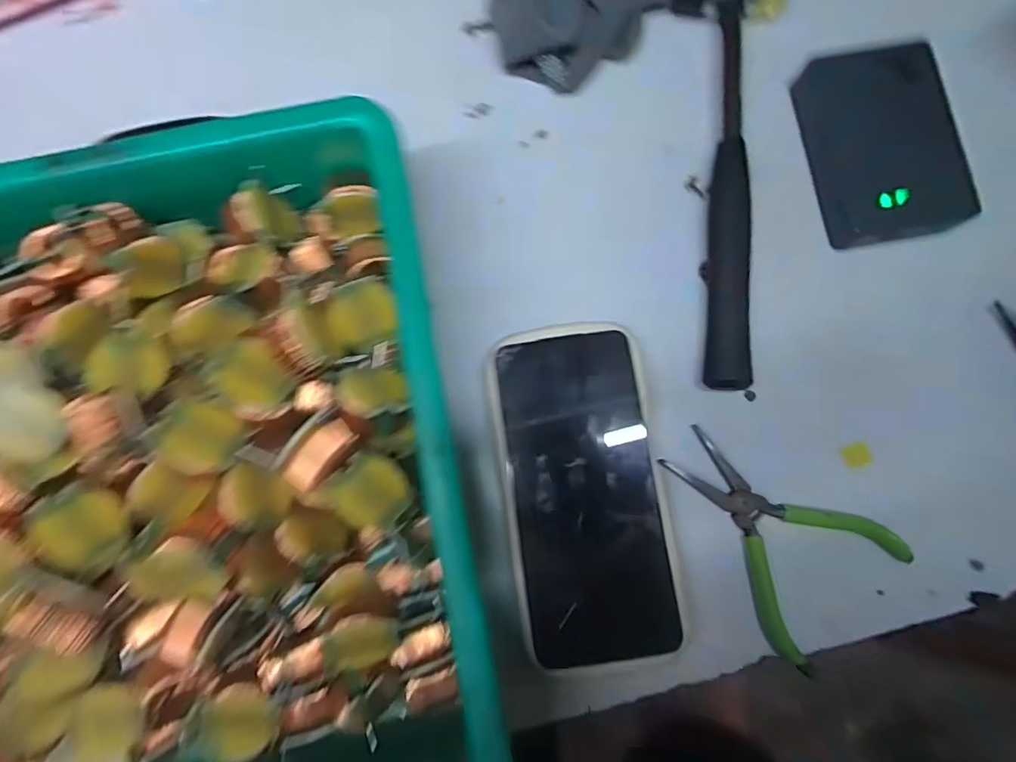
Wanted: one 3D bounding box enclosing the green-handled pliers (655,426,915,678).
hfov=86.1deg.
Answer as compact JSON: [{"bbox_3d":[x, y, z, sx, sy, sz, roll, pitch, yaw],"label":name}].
[{"bbox_3d":[0.126,0.075,0.270,0.111,0.019,0.076,42,85,5],"label":"green-handled pliers"}]

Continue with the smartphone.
[{"bbox_3d":[0.038,0.055,0.272,0.076,0.015,0.162,-7,83,-1],"label":"smartphone"}]

